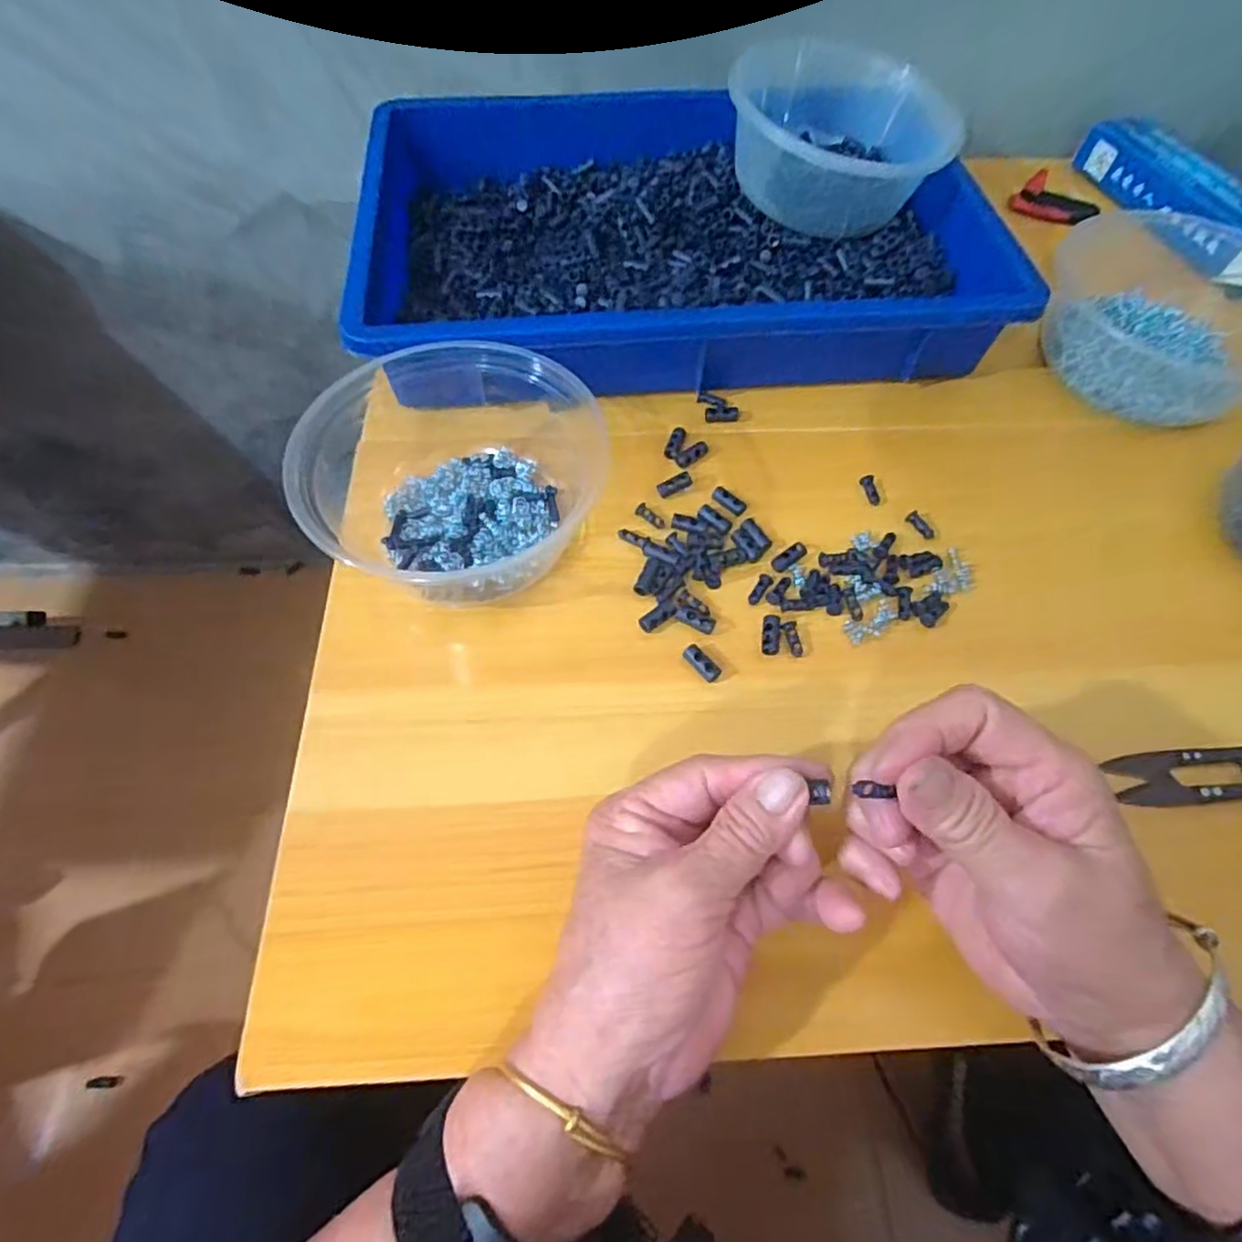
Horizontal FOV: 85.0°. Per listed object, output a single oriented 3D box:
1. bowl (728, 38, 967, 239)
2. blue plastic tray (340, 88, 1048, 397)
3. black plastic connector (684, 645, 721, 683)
[{"bbox_3d":[0.144,-0.319,0.443,0.137,0.059,0.125,1,60,-1],"label":"bowl"},{"bbox_3d":[0.032,-0.254,0.423,0.368,0.044,0.255,-3,60,-3],"label":"blue plastic tray"},{"bbox_3d":[0.037,0.019,0.307,0.009,0.007,0.019,-37,67,-20],"label":"black plastic connector"}]

